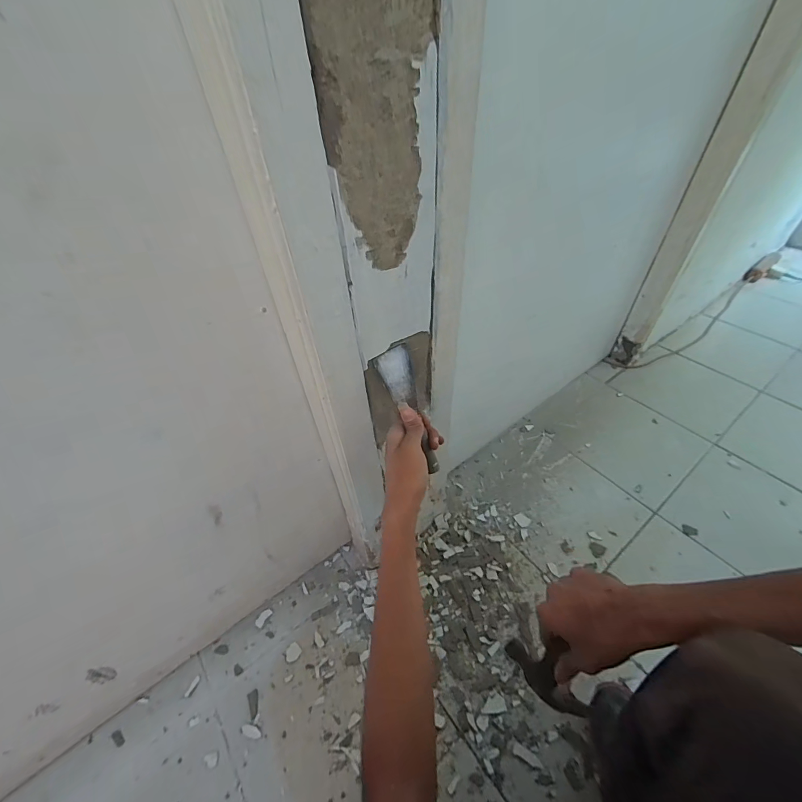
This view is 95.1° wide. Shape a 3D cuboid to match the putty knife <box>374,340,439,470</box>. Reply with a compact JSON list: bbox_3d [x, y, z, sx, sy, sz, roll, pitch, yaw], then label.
[{"bbox_3d":[0.014,0.014,0.448,0.042,0.163,0.012,-26,15,-19],"label":"putty knife"}]

